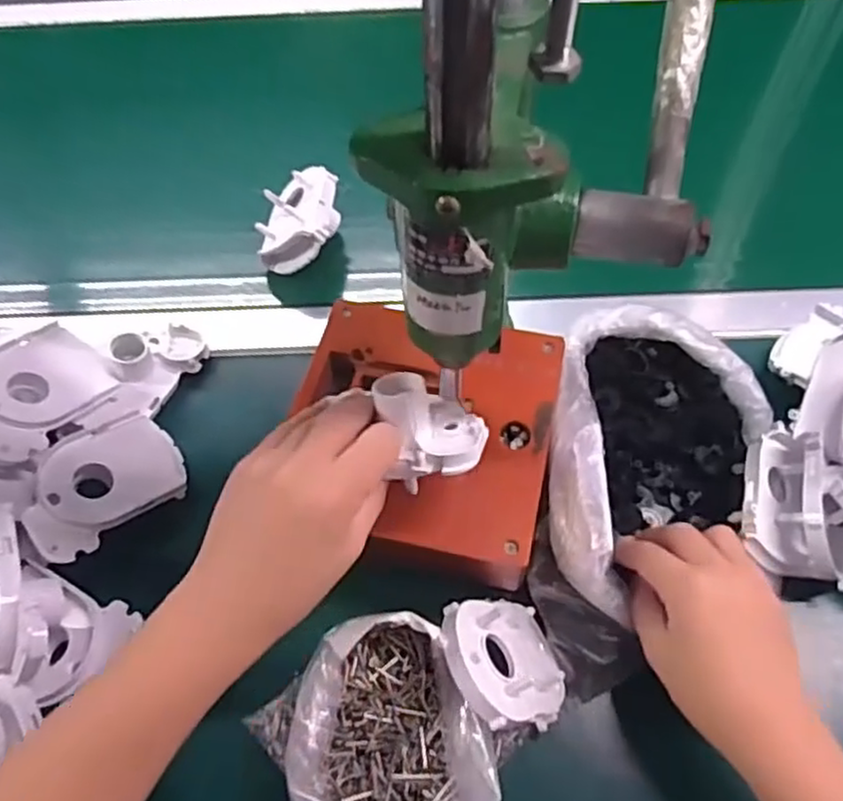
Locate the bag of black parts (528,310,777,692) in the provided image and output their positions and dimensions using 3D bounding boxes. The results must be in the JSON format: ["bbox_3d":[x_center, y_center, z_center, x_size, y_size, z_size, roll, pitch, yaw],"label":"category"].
[{"bbox_3d":[0.140,0.056,0.429,0.126,0.056,0.226,11,60,8],"label":"bag of black parts"}]

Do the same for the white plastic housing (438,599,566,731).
[{"bbox_3d":[0.040,0.136,0.373,0.018,0.065,0.064,-40,58,27],"label":"white plastic housing"}]

